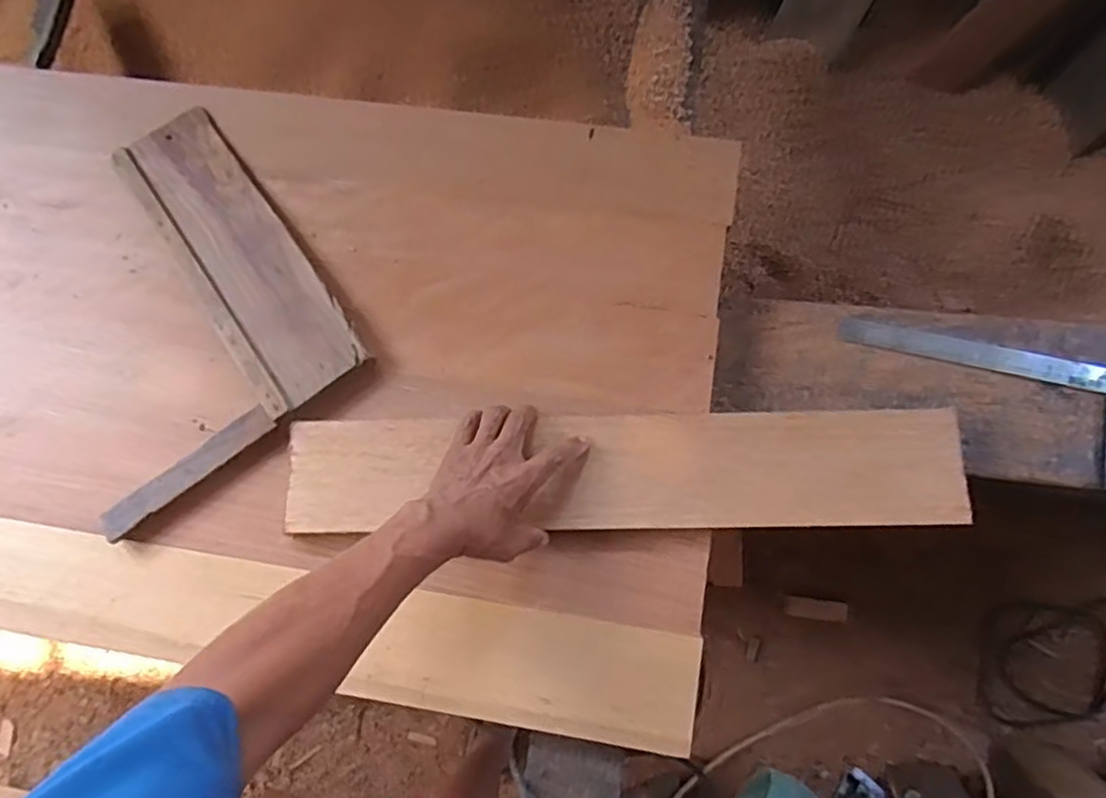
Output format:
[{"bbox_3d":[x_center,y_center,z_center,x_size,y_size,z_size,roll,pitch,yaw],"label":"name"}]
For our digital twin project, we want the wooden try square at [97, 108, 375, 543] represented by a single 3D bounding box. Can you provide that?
[{"bbox_3d":[-0.413,-0.108,0.718,0.291,0.032,0.394,-36,77,-4],"label":"wooden try square"}]

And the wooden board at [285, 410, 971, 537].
[{"bbox_3d":[0.061,0.069,0.639,0.621,0.016,0.110,-1,76,3],"label":"wooden board"}]

